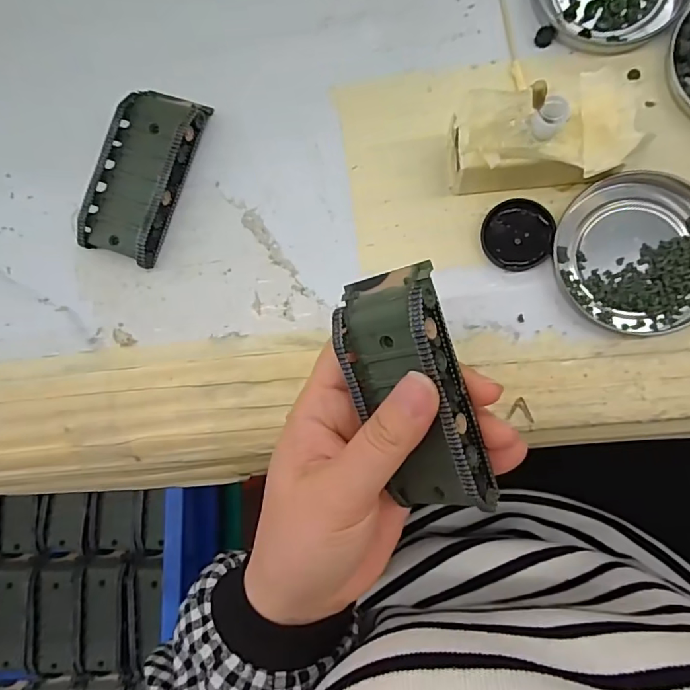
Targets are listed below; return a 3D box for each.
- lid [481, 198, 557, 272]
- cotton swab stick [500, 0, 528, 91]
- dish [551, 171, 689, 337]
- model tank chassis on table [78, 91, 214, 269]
[{"bbox_3d":[0.088,-0.056,0.259,0.034,0.006,0.034,-1,84,8],"label":"lid"},{"bbox_3d":[0.088,-0.163,0.271,0.006,0.004,0.059,-12,83,7],"label":"cotton swab stick"},{"bbox_3d":[0.145,-0.045,0.249,0.074,0.008,0.078,-1,84,8],"label":"dish"},{"bbox_3d":[-0.113,-0.096,0.284,0.043,0.020,0.095,19,88,9],"label":"model tank chassis on table"}]

